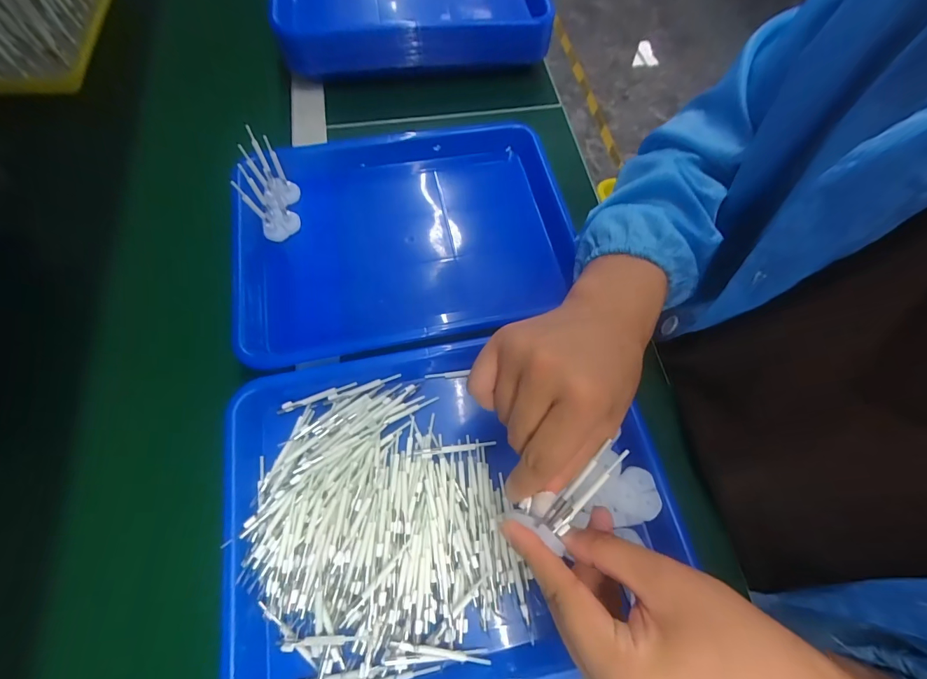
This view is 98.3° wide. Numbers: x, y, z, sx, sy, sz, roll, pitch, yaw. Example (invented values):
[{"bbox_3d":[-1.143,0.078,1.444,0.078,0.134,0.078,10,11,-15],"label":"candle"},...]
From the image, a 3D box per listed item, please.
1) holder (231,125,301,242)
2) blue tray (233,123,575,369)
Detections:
[{"bbox_3d":[-0.192,-0.155,0.396,0.040,0.060,0.085,-11,68,-7],"label":"holder"},{"bbox_3d":[-0.055,-0.114,0.433,0.346,0.064,0.227,-10,68,-7],"label":"blue tray"}]

